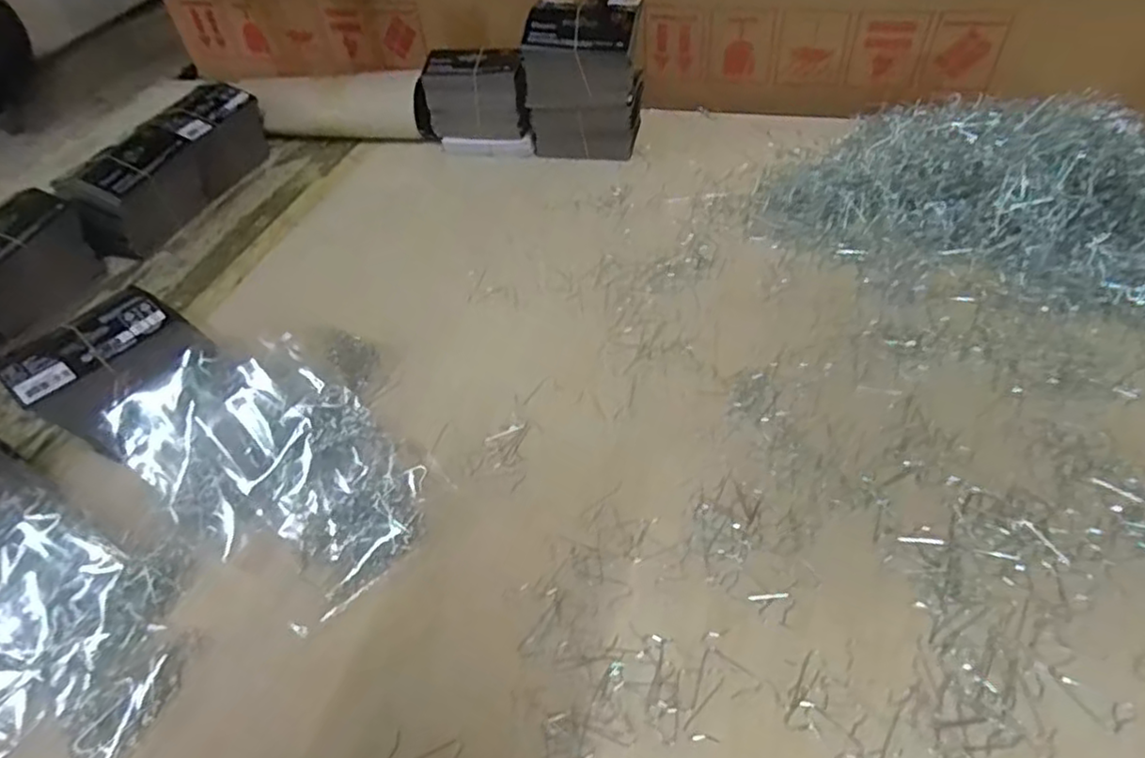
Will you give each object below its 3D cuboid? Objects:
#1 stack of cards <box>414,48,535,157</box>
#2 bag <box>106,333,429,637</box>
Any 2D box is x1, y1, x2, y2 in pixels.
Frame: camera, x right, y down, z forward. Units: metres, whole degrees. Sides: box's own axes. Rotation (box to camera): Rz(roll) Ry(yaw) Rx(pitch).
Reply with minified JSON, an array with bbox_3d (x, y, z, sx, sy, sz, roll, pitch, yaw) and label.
[{"bbox_3d":[-0.101,-0.289,0.705,0.133,0.089,0.055,8,49,13],"label":"stack of cards"},{"bbox_3d":[-0.183,0.050,0.419,0.199,0.047,0.129,31,57,29],"label":"bag"}]

